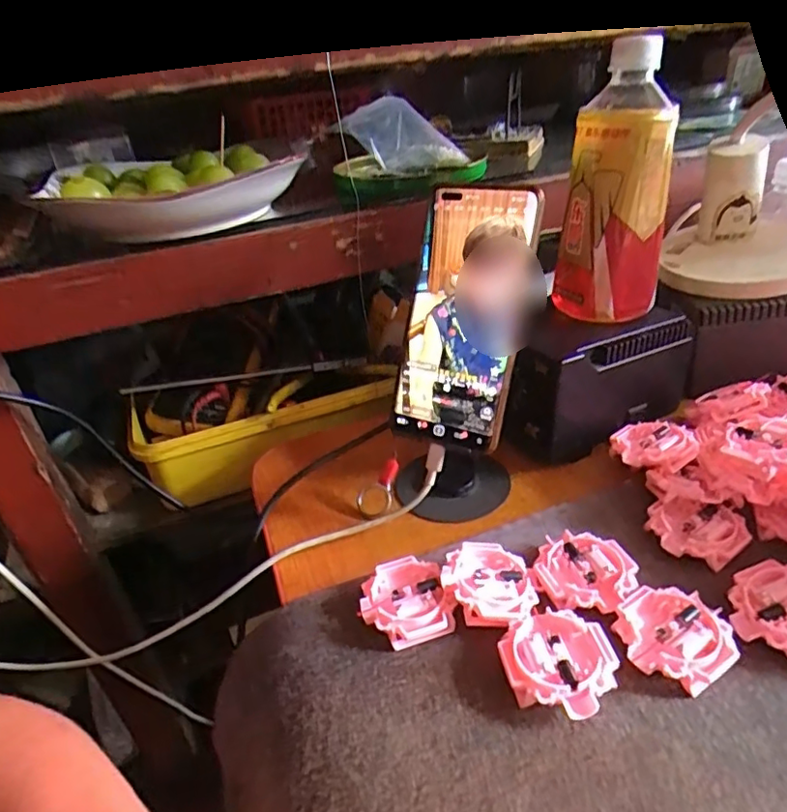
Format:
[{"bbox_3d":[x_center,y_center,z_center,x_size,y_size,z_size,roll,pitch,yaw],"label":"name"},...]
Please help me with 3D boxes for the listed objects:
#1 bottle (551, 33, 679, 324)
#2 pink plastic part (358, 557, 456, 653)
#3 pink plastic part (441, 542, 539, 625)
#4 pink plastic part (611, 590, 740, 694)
[{"bbox_3d":[0.157,-0.149,0.419,0.074,0.166,0.057,6,33,18],"label":"bottle"},{"bbox_3d":[0.006,0.109,0.325,0.046,0.014,0.048,-14,32,-10],"label":"pink plastic part"},{"bbox_3d":[0.053,0.099,0.326,0.049,0.018,0.049,-5,32,3],"label":"pink plastic part"},{"bbox_3d":[0.140,0.114,0.293,0.051,0.011,0.051,-21,34,-21],"label":"pink plastic part"}]

